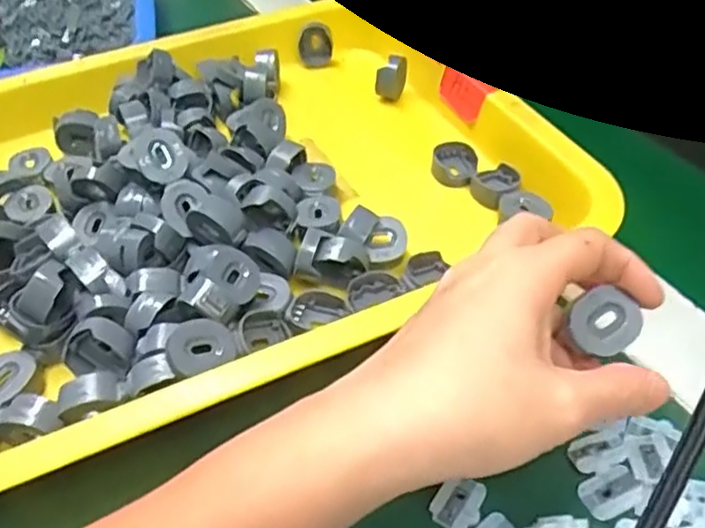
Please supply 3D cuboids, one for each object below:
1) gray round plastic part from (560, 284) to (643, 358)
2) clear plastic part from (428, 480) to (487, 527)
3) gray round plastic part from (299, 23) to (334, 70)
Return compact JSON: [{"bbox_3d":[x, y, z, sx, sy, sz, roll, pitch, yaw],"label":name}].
[{"bbox_3d":[0.095,0.024,0.259,0.025,0.011,0.028,42,80,6],"label":"gray round plastic part"},{"bbox_3d":[0.040,0.090,0.253,0.017,0.004,0.022,23,51,25],"label":"clear plastic part"},{"bbox_3d":[-0.026,-0.158,0.488,0.024,0.031,0.011,-8,45,-3],"label":"gray round plastic part"}]

